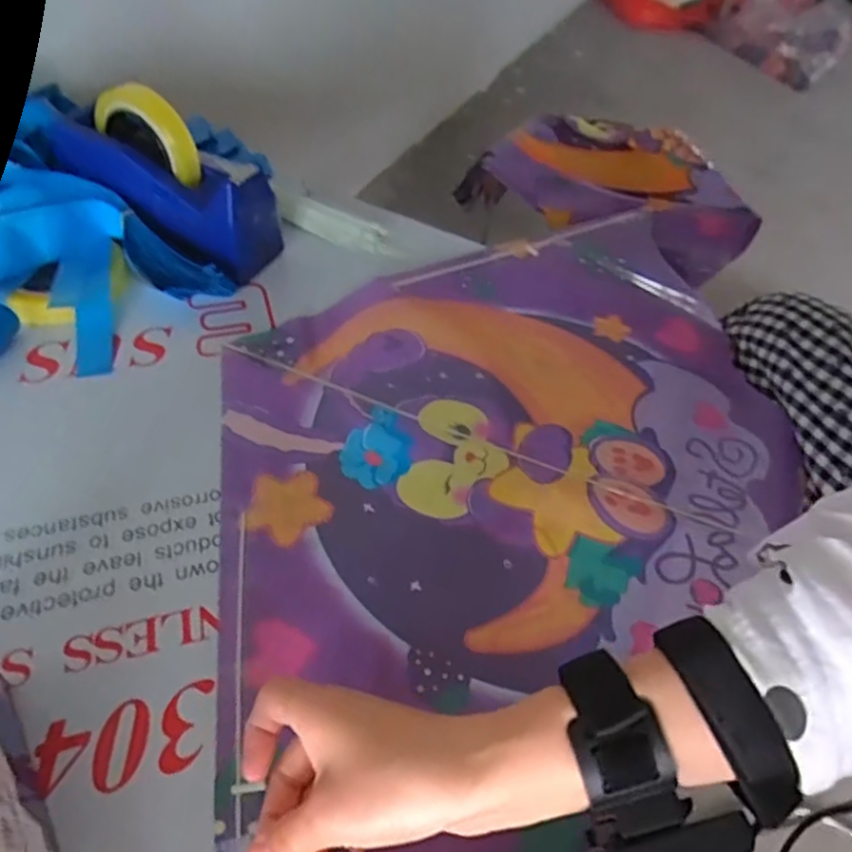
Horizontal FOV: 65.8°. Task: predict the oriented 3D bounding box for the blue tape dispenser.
[{"bbox_3d":[-0.232,-0.233,0.597,0.218,0.097,0.070,33,52,-2],"label":"blue tape dispenser"}]

